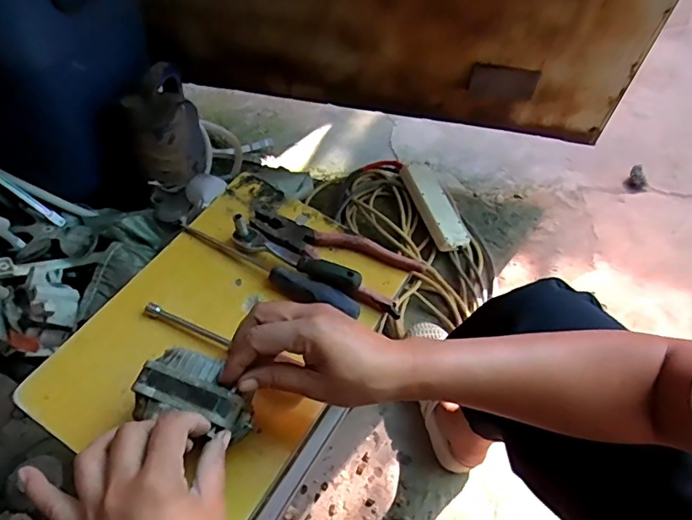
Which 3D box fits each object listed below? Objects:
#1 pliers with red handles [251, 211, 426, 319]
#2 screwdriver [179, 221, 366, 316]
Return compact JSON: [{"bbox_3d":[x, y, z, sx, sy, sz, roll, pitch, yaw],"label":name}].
[{"bbox_3d":[-0.019,-0.004,0.551,0.194,0.013,0.072,21,58,11],"label":"pliers with red handles"},{"bbox_3d":[-0.084,0.007,0.531,0.218,0.018,0.026,27,60,15],"label":"screwdriver"}]

